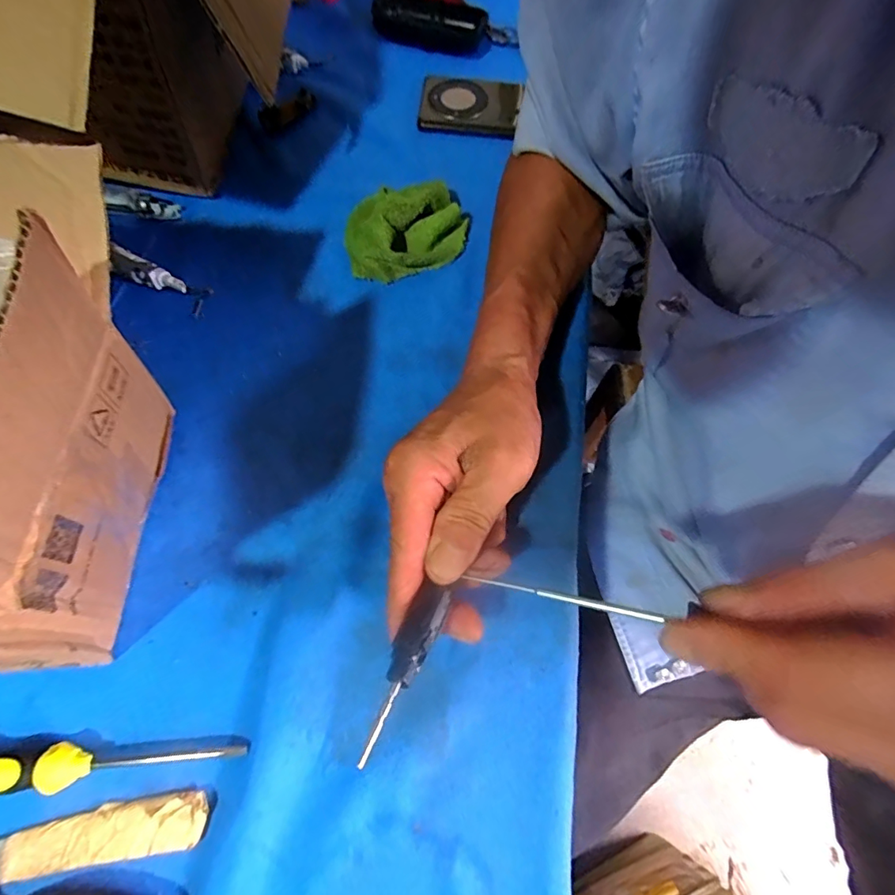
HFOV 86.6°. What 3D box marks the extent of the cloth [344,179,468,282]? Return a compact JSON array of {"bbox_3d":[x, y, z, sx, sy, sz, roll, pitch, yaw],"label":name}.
[{"bbox_3d":[-0.033,-0.174,0.375,0.096,0.034,0.072,-17,68,-10],"label":"cloth"}]

